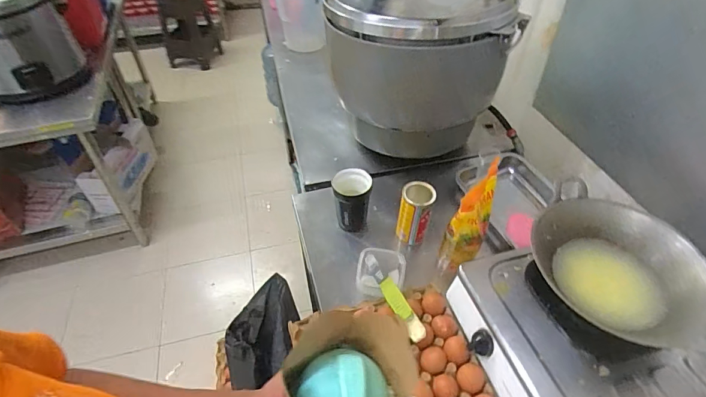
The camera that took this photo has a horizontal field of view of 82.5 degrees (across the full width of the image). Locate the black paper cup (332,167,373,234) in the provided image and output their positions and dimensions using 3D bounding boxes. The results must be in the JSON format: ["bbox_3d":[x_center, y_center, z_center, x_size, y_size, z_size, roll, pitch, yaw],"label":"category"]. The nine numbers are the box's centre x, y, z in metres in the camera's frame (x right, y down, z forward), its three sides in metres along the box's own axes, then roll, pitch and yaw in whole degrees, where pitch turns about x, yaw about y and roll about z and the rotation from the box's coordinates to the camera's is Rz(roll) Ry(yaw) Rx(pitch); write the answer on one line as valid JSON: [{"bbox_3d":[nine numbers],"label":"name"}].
[{"bbox_3d":[-0.002,0.011,0.947,0.089,0.136,0.090,-1,45,0],"label":"black paper cup"}]

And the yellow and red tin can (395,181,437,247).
[{"bbox_3d":[0.141,0.038,0.912,0.074,0.140,0.069,13,46,14],"label":"yellow and red tin can"}]

